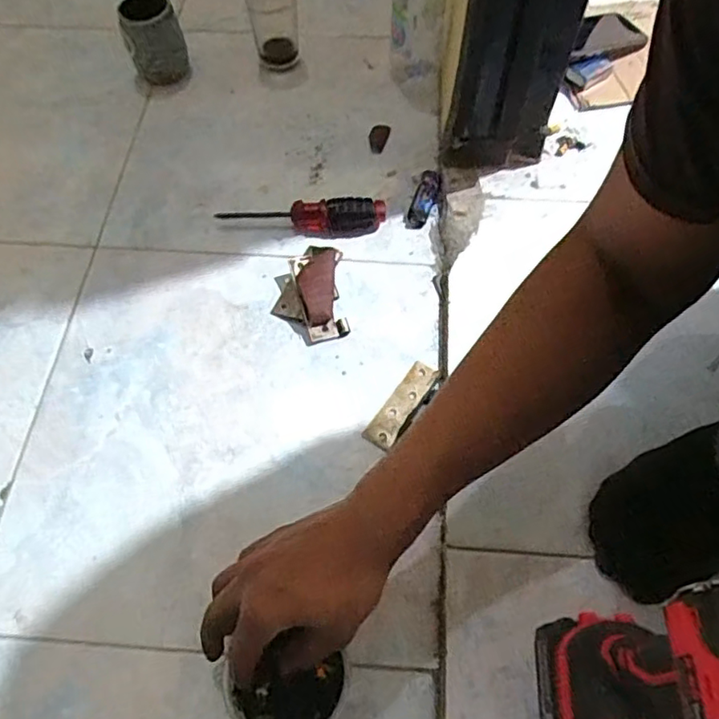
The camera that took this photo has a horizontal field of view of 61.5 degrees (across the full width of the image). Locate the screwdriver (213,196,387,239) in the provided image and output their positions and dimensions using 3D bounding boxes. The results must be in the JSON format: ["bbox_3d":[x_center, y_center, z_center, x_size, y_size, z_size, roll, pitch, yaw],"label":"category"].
[{"bbox_3d":[-0.064,-0.156,0.667,0.182,0.029,0.034,-2,61,0],"label":"screwdriver"}]

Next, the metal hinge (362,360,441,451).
[{"bbox_3d":[0.041,0.043,0.578,0.033,0.005,0.096,31,66,17],"label":"metal hinge"}]

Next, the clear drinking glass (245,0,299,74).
[{"bbox_3d":[-0.112,-0.443,0.789,0.063,0.094,0.077,-9,62,-4],"label":"clear drinking glass"}]

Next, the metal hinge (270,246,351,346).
[{"bbox_3d":[-0.053,-0.068,0.630,0.072,0.028,0.104,-8,62,-3],"label":"metal hinge"}]

